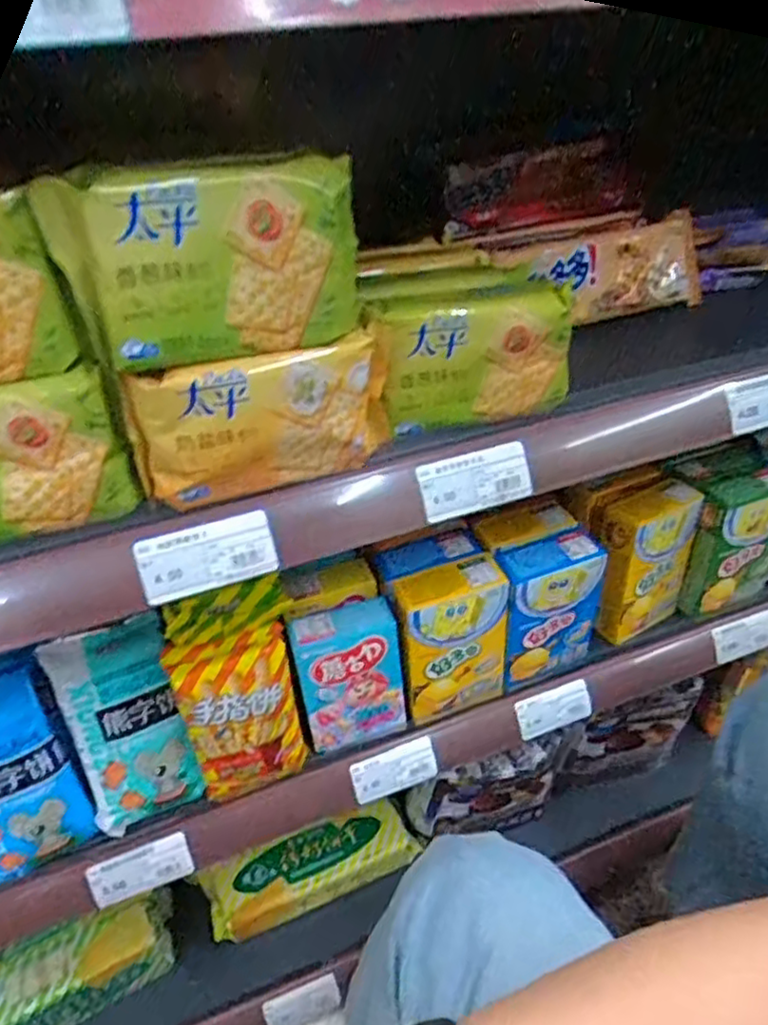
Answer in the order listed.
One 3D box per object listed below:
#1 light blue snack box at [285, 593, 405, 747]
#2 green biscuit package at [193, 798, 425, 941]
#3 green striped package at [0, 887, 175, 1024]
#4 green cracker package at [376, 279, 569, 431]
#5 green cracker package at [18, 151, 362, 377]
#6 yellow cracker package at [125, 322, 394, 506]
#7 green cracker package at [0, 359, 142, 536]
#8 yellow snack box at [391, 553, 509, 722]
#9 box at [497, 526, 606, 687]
[{"bbox_3d":[-0.031,0.139,0.594,0.087,0.128,0.053,-14,39,-13],"label":"light blue snack box"},{"bbox_3d":[-0.084,0.407,0.783,0.238,0.040,0.074,-17,39,-16],"label":"green biscuit package"},{"bbox_3d":[-0.330,0.480,0.684,0.236,0.081,0.055,-22,41,-23],"label":"green striped package"},{"bbox_3d":[0.058,-0.106,0.448,0.122,0.080,0.043,-9,38,-7],"label":"green cracker package"},{"bbox_3d":[-0.083,-0.129,0.347,0.150,0.091,0.034,-14,39,-13],"label":"green cracker package"},{"bbox_3d":[-0.065,-0.055,0.396,0.153,0.083,0.025,-18,40,-19],"label":"yellow cracker package"},{"bbox_3d":[-0.215,-0.024,0.365,0.142,0.084,0.022,-13,38,-12],"label":"green cracker package"},{"bbox_3d":[0.060,0.113,0.604,0.091,0.145,0.043,-15,39,-15],"label":"yellow snack box"},{"bbox_3d":[0.149,0.088,0.627,0.095,0.142,0.049,-16,39,-16],"label":"box"}]

